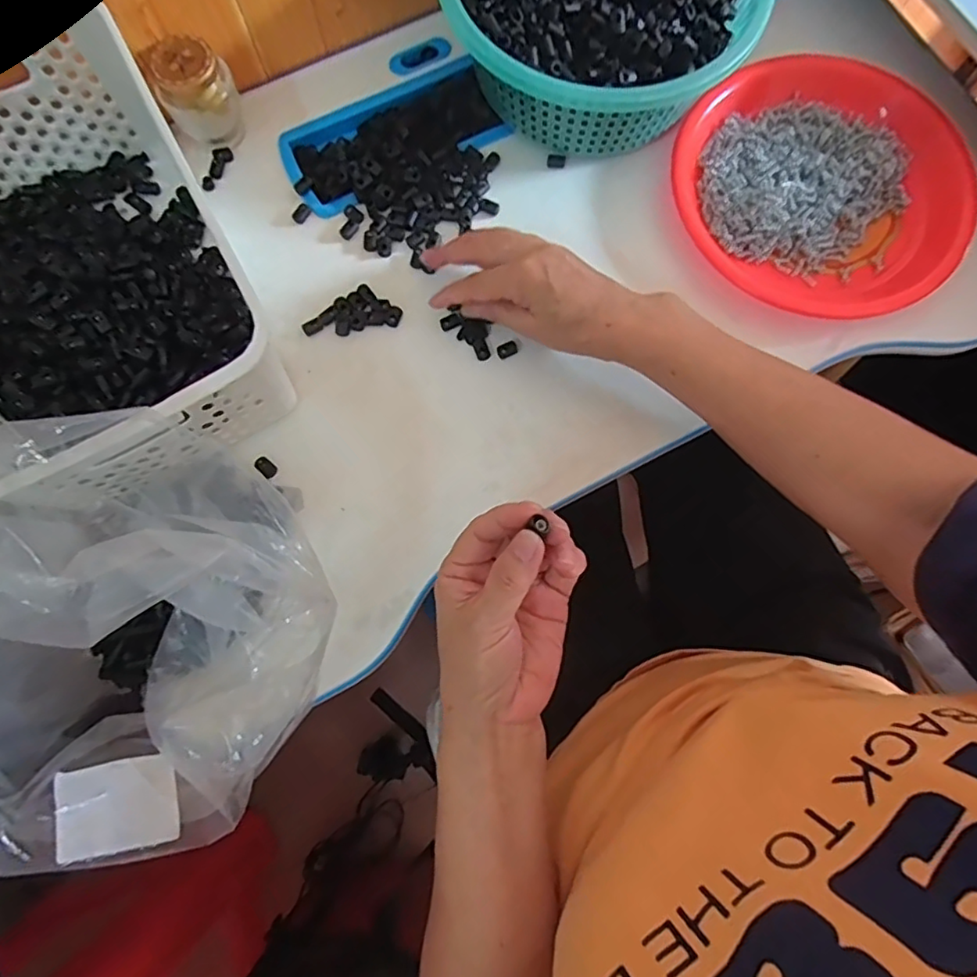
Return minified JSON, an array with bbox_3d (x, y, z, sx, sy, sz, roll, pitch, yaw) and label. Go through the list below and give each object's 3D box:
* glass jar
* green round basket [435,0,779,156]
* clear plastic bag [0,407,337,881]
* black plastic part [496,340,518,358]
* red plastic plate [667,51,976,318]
[{"bbox_3d":[-0.226,-0.312,0.464,0.049,0.062,0.049,0,77,0],"label":"glass jar"},{"bbox_3d":[0.085,-0.368,0.458,0.233,0.087,0.235,0,77,0],"label":"green round basket"},{"bbox_3d":[-0.190,0.090,0.306,0.214,0.207,0.179,-44,81,-9],"label":"clear plastic bag"},{"bbox_3d":[0.014,-0.105,0.449,0.015,0.006,0.011,-21,78,-4],"label":"black plastic part"},{"bbox_3d":[0.257,-0.243,0.460,0.218,0.029,0.216,0,77,0],"label":"red plastic plate"}]

